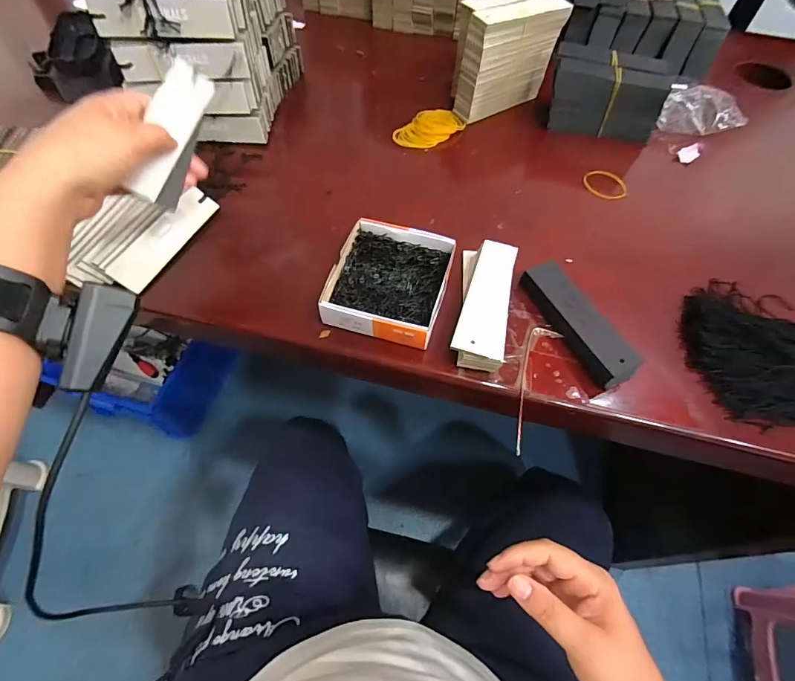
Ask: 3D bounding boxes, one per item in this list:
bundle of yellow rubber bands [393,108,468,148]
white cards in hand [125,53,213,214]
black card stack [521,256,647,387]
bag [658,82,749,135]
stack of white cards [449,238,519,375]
[{"bbox_3d":[0.043,-0.274,0.539,0.091,0.017,0.049,-32,65,-19],"label":"bundle of yellow rubber bands"},{"bbox_3d":[-0.184,-0.170,0.343,0.036,0.006,0.126,19,72,-36],"label":"white cards in hand"},{"bbox_3d":[0.159,-0.016,0.375,0.037,0.027,0.127,-18,61,-12],"label":"black card stack"},{"bbox_3d":[0.406,-0.306,0.569,0.111,0.050,0.058,-2,59,-3],"label":"bag"},{"bbox_3d":[0.078,-0.033,0.379,0.045,0.029,0.132,11,59,4],"label":"stack of white cards"}]

